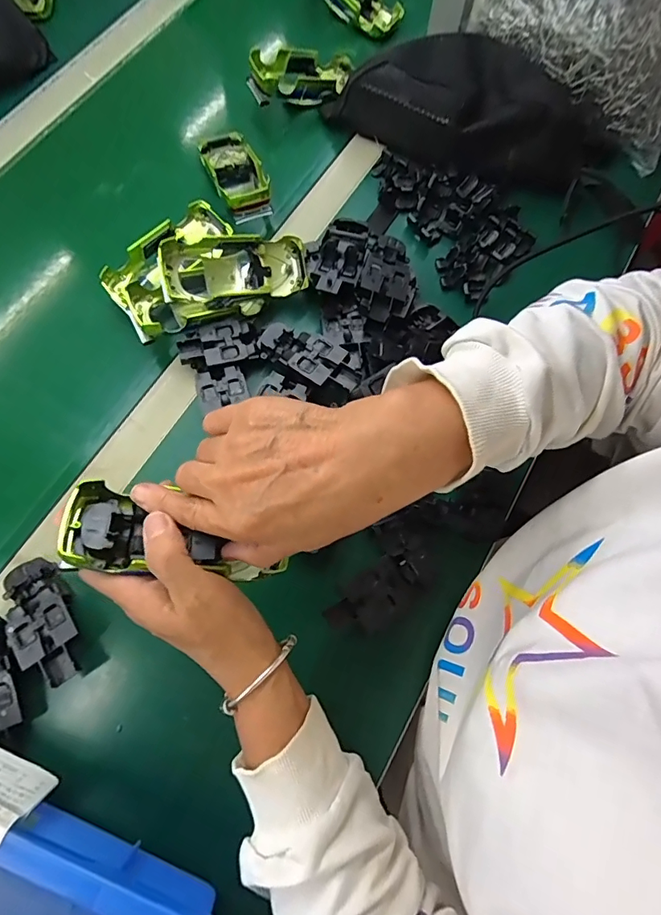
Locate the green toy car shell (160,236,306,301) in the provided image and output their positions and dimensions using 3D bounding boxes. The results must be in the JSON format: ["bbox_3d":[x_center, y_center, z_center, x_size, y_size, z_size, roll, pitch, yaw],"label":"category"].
[{"bbox_3d":[-0.089,-0.178,0.428,0.133,0.041,0.057,-9,77,-17],"label":"green toy car shell"}]

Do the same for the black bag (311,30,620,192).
[{"bbox_3d":[0.162,-0.395,0.504,0.316,0.062,0.161,25,78,5],"label":"black bag"}]

